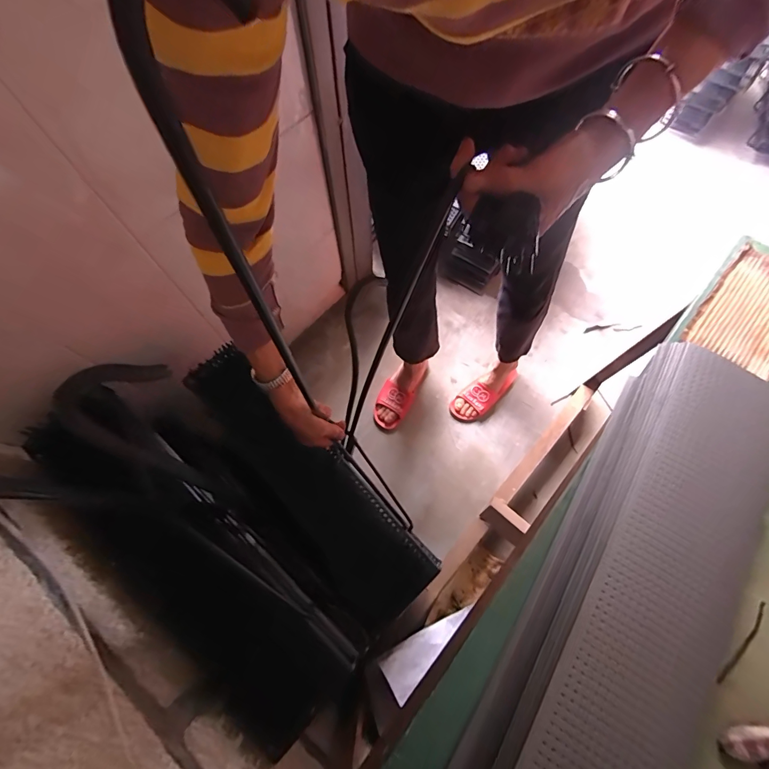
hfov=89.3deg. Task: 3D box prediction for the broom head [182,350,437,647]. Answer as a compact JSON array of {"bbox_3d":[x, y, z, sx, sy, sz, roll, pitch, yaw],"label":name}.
[{"bbox_3d":[-0.167,0.178,0.748,0.176,0.055,0.589,-41,76,-14],"label":"broom head"}]

